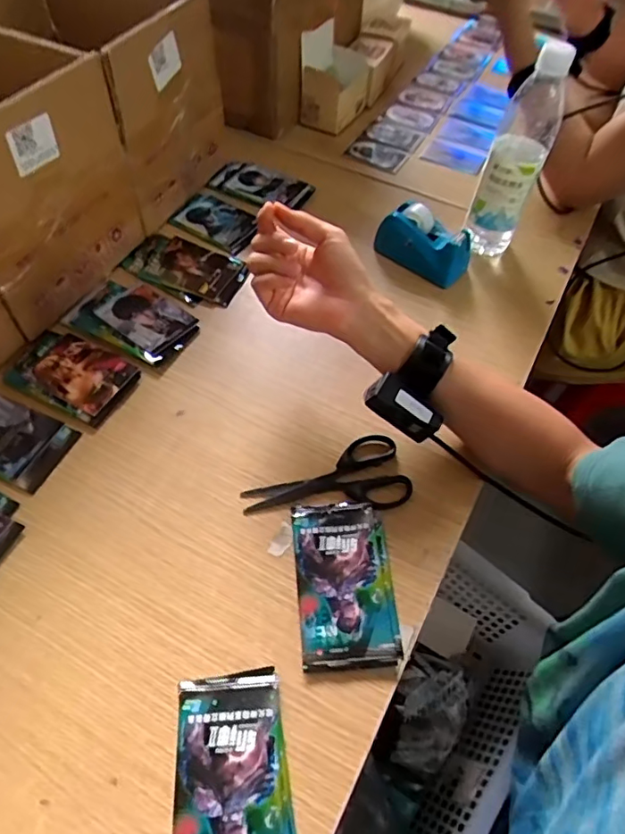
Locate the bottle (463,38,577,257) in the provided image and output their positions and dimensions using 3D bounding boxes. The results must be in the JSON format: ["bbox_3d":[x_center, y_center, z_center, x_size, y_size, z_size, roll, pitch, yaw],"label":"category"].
[{"bbox_3d":[0.230,-0.290,0.613,0.060,0.214,0.061,25,58,14],"label":"bottle"}]

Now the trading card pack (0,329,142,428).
[{"bbox_3d":[-0.250,-0.046,0.564,0.129,0.006,0.083,25,57,13],"label":"trading card pack"}]

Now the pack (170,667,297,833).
[{"bbox_3d":[-0.057,0.252,0.371,0.080,0.010,0.139,-6,56,-9],"label":"pack"}]

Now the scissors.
[{"bbox_3d":[0.012,0.056,0.507,0.151,0.010,0.072,-4,55,-7],"label":"scissors"}]

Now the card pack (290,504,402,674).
[{"bbox_3d":[0.025,0.134,0.451,0.077,0.005,0.134,-2,55,-6],"label":"card pack"}]

